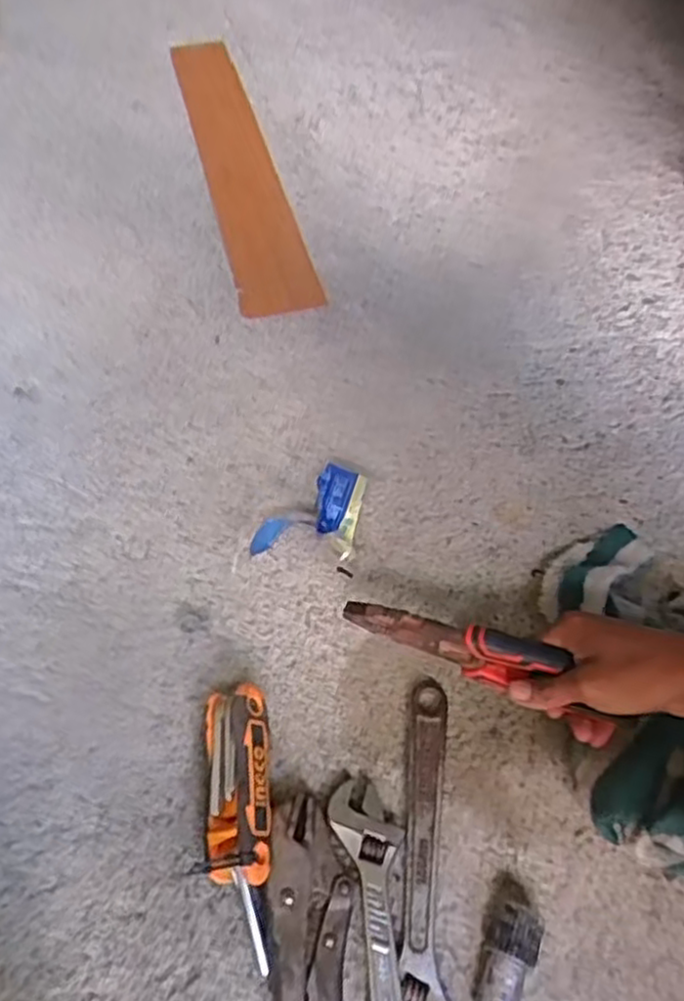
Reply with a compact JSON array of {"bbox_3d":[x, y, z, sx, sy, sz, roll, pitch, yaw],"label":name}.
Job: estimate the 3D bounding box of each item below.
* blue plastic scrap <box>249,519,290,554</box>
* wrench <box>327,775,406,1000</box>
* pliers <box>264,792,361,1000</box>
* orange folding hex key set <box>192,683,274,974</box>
[{"bbox_3d":[-0.061,0.028,0.589,0.041,0.005,0.019,-45,63,11],"label":"blue plastic scrap"},{"bbox_3d":[0.028,0.284,0.464,0.042,0.022,0.202,-9,58,-6],"label":"wrench"},{"bbox_3d":[-0.019,0.303,0.452,0.057,0.021,0.213,0,57,0],"label":"pliers"},{"bbox_3d":[-0.072,0.214,0.493,0.049,0.043,0.177,-1,57,-1],"label":"orange folding hex key set"}]

